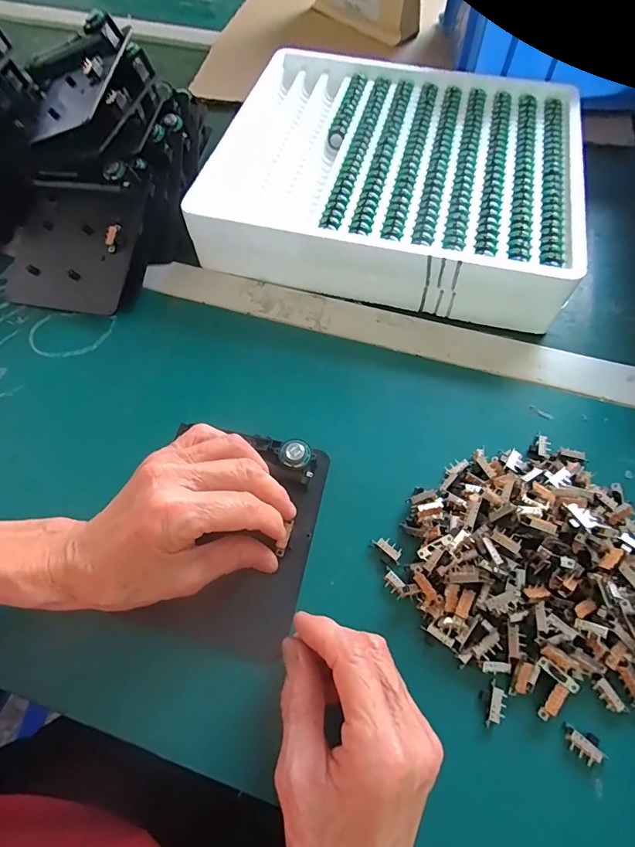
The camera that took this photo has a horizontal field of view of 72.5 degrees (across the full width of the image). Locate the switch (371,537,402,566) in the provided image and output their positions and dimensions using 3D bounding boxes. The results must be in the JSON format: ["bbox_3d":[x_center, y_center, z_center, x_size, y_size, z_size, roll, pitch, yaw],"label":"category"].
[{"bbox_3d":[0.045,0.079,0.273,0.010,0.006,0.021,-41,68,-19],"label":"switch"}]

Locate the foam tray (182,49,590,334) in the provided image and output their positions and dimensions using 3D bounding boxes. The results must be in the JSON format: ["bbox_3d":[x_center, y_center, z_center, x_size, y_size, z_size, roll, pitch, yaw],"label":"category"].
[{"bbox_3d":[0.077,-0.244,0.420,0.316,0.056,0.300,13,63,8],"label":"foam tray"}]

